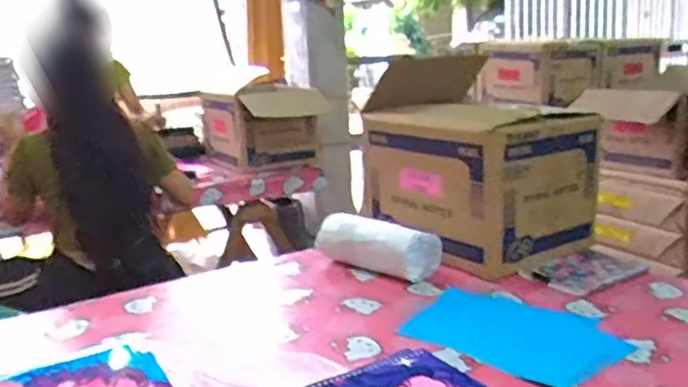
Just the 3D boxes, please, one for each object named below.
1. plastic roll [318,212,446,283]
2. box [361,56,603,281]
[{"bbox_3d":[0.070,0.107,1.380,0.274,0.108,0.106,9,17,38],"label":"plastic roll"},{"bbox_3d":[0.296,-0.063,1.468,0.344,0.386,0.414,-12,17,-36],"label":"box"}]

